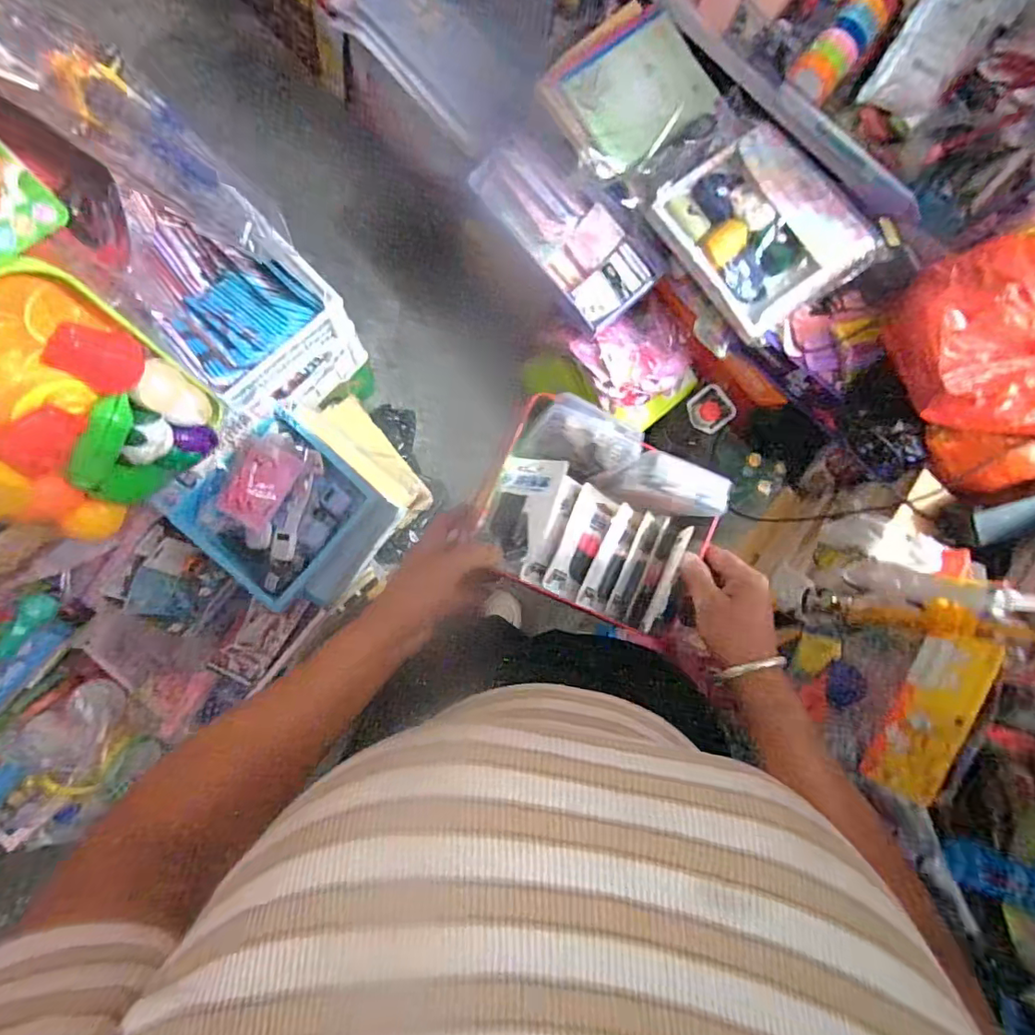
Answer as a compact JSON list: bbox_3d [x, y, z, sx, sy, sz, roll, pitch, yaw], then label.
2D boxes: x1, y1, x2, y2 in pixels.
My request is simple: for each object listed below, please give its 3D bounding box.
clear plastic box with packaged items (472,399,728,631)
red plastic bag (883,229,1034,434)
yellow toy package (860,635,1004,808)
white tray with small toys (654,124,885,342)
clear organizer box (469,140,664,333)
[{"bbox_3d":[0.068,-0.001,0.458,0.195,0.067,0.150,25,83,-5],"label":"clear plastic box with packaged items"},{"bbox_3d":[0.785,-0.261,0.849,0.293,0.191,0.319,12,84,-6],"label":"red plastic bag"},{"bbox_3d":[0.361,0.167,0.466,0.019,0.064,0.153,37,82,-3],"label":"yellow toy package"},{"bbox_3d":[0.439,-0.512,0.948,0.265,0.082,0.310,-37,91,-9],"label":"white tray with small toys"},{"bbox_3d":[0.095,-0.568,1.050,0.175,0.090,0.396,-39,93,19],"label":"clear organizer box"}]

